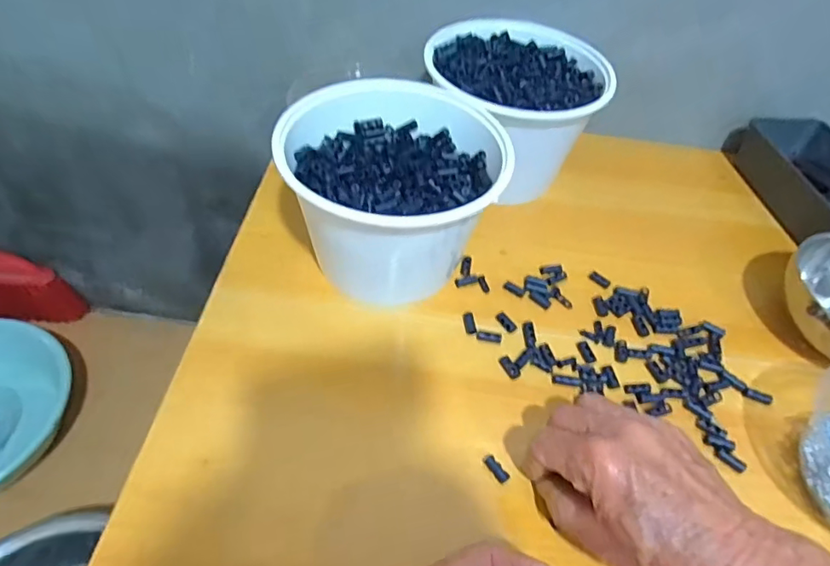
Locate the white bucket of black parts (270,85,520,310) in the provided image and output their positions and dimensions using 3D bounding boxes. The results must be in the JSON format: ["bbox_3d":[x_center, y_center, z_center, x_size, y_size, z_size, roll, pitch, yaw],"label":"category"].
[{"bbox_3d":[-0.021,-0.071,0.430,0.161,0.117,0.163,3,50,-4],"label":"white bucket of black parts"}]

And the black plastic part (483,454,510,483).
[{"bbox_3d":[0.053,0.121,0.347,0.008,0.004,0.020,-31,59,-28],"label":"black plastic part"}]

